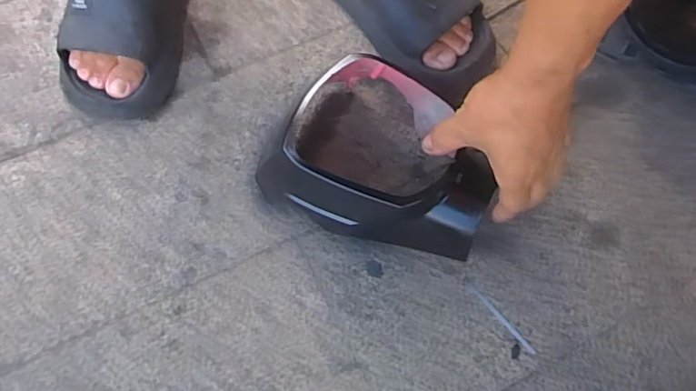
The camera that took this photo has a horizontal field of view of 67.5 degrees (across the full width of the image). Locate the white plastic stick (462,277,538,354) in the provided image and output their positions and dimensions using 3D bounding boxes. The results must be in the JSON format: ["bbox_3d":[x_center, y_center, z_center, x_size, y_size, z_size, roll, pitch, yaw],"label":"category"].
[{"bbox_3d":[0.135,0.107,0.466,0.007,0.004,0.084,-38,74,-16],"label":"white plastic stick"}]

